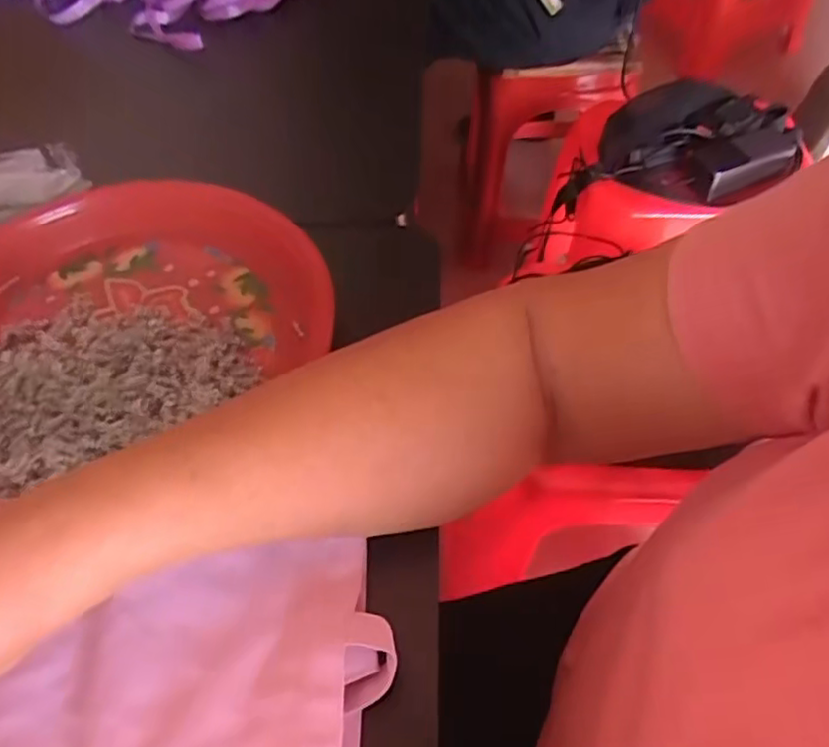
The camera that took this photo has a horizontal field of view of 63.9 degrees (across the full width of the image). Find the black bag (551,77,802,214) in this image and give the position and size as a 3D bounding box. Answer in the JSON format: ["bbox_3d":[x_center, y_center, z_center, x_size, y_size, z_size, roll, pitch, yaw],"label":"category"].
[{"bbox_3d":[0.371,-0.323,0.936,0.307,0.091,0.190,5,54,6],"label":"black bag"}]

